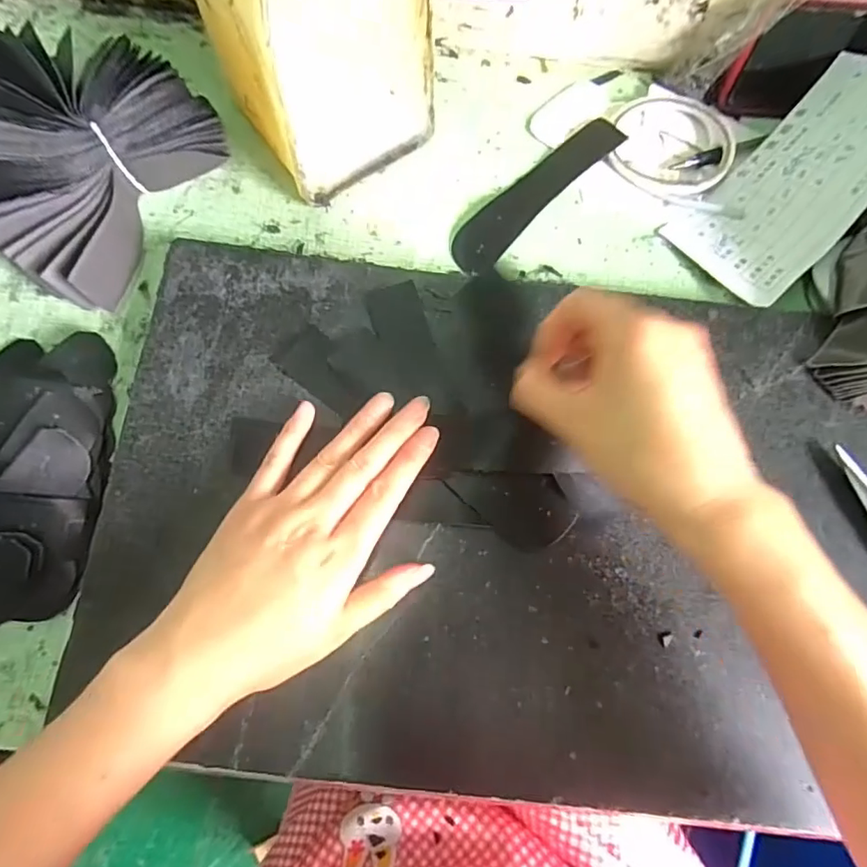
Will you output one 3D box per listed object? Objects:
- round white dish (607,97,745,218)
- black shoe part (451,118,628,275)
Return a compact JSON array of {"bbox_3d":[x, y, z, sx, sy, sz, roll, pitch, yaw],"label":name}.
[{"bbox_3d":[0.185,-0.213,0.396,0.103,0.013,0.089,18,74,3],"label":"round white dish"},{"bbox_3d":[0.075,-0.177,0.391,0.037,0.006,0.159,43,77,9],"label":"black shoe part"}]

